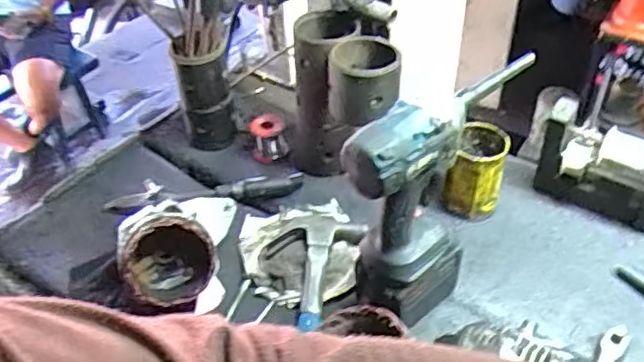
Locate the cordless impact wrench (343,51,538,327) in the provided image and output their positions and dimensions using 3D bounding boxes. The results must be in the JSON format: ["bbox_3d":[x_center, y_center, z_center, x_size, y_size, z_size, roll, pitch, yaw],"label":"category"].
[{"bbox_3d":[0.123,0.009,0.697,0.078,0.266,0.250,26,49,29],"label":"cordless impact wrench"}]

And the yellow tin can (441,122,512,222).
[{"bbox_3d":[0.208,-0.010,0.863,0.078,0.108,0.079,-2,42,2],"label":"yellow tin can"}]

